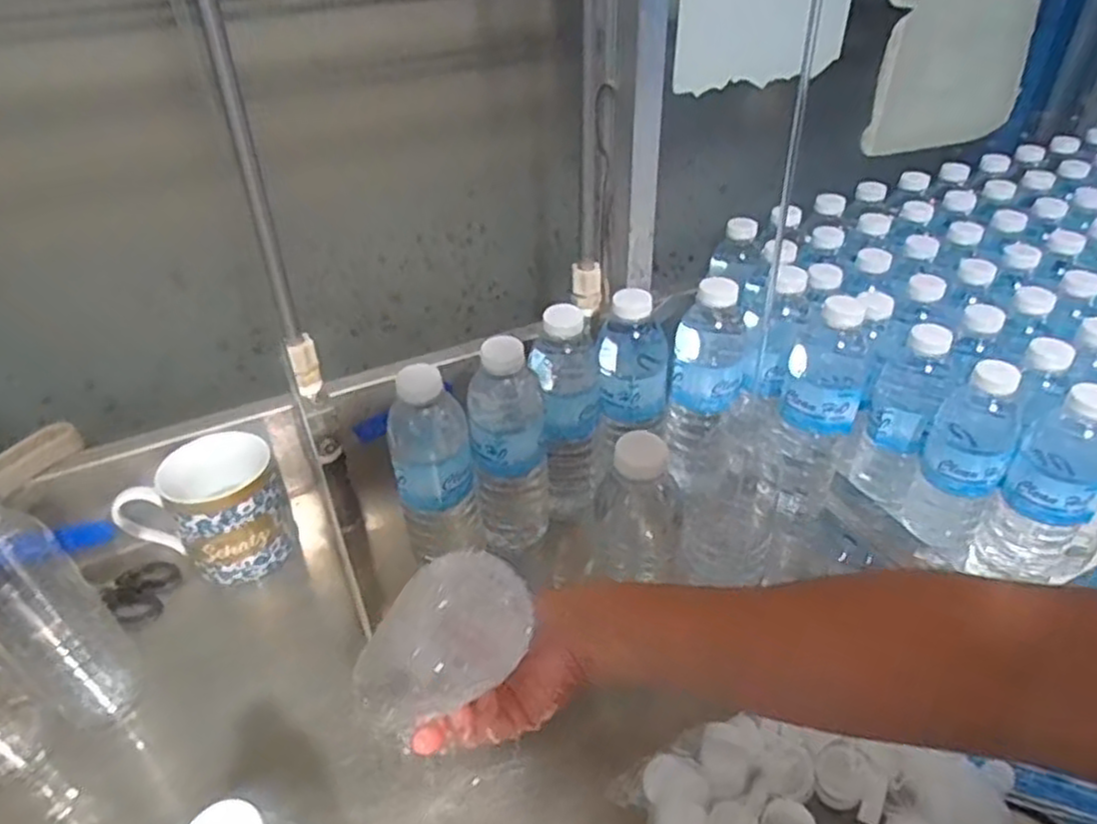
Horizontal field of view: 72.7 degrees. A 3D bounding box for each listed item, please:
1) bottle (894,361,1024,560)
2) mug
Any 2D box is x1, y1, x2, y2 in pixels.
[{"bbox_3d":[0.344,0.034,0.616,0.062,0.165,0.068,21,43,27],"label":"bottle"},{"bbox_3d":[-0.291,0.086,0.635,0.130,0.090,0.091,-17,40,-18],"label":"mug"}]

